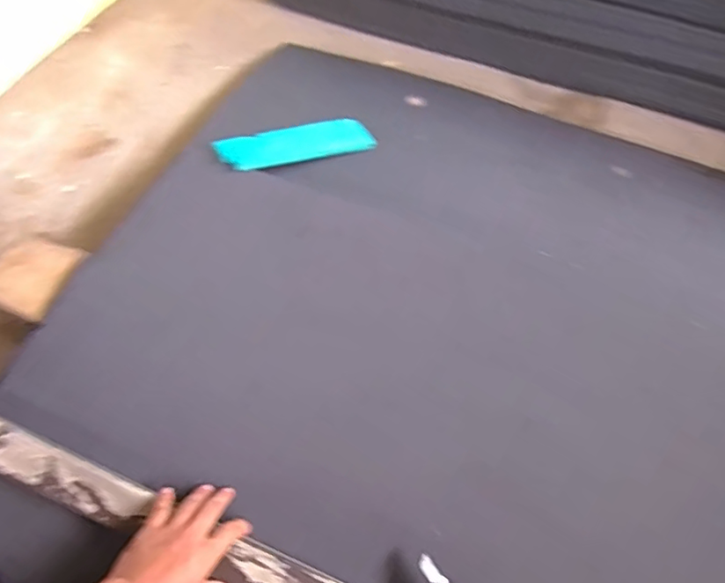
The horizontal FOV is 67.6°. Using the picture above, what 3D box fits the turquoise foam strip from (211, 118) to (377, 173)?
[{"bbox_3d":[-0.122,-0.277,1.011,0.292,0.013,0.100,-16,61,-20],"label":"turquoise foam strip"}]

